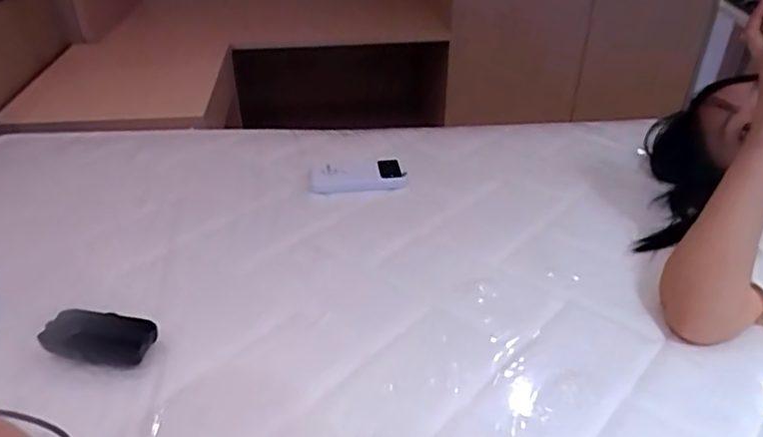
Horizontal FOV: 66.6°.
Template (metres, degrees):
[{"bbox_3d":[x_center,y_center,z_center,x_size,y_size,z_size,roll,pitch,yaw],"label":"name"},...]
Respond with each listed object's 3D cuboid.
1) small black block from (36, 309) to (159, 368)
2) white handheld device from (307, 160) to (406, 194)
[{"bbox_3d":[-0.291,0.128,0.602,0.112,0.031,0.052,4,34,7],"label":"small black block"},{"bbox_3d":[-0.040,-0.067,0.921,0.147,0.023,0.083,-3,34,-4],"label":"white handheld device"}]

